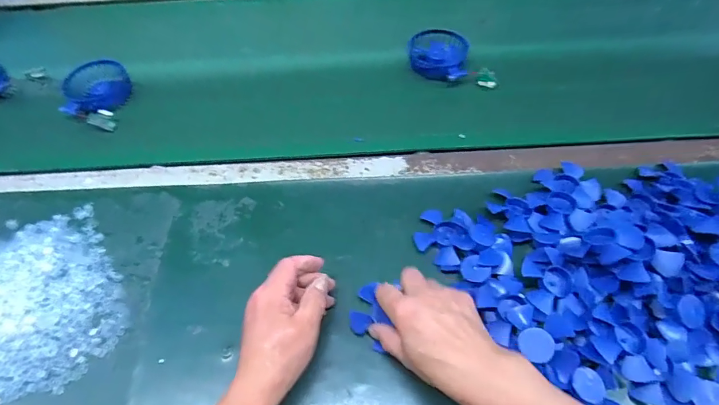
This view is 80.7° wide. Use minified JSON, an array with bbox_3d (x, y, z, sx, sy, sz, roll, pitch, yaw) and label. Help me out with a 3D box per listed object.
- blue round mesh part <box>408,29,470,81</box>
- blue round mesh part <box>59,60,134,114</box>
[{"bbox_3d":[0.119,-0.222,0.642,0.087,0.025,0.103,7,56,5],"label":"blue round mesh part"},{"bbox_3d":[-0.387,-0.170,0.625,0.092,0.036,0.083,-21,58,-13],"label":"blue round mesh part"}]

